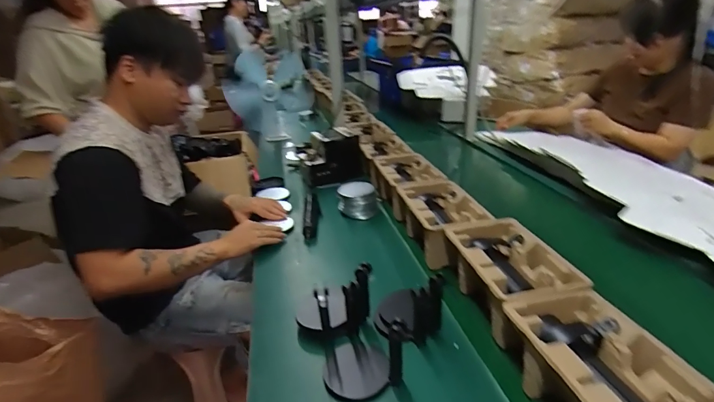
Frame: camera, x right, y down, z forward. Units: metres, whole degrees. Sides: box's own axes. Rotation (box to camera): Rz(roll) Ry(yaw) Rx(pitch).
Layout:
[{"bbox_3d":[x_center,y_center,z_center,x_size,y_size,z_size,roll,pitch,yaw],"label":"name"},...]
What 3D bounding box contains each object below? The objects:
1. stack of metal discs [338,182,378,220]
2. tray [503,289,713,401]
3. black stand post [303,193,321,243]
[{"bbox_3d":[0.005,-0.004,1.040,0.108,0.070,0.093,-2,29,6],"label":"stack of metal discs"},{"bbox_3d":[0.305,0.219,0.474,0.145,0.099,0.225,-11,30,-9],"label":"tray"},{"bbox_3d":[-0.120,0.041,1.031,0.039,0.047,0.236,-8,29,-3],"label":"black stand post"}]

